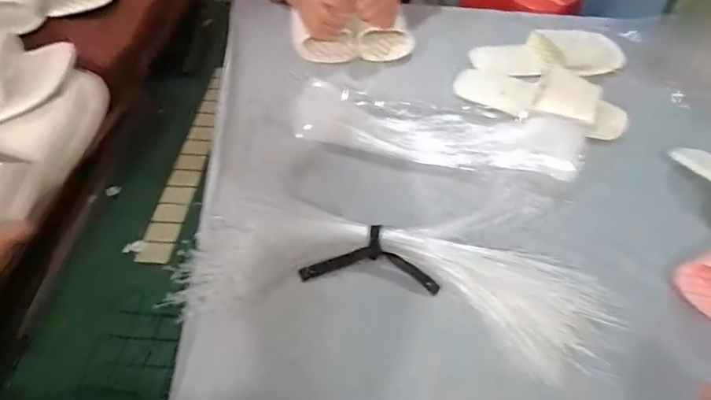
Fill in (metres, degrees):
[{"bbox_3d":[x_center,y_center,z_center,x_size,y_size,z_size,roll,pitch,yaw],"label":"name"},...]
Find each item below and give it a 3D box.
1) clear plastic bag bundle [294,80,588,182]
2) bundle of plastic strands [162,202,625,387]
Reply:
[{"bbox_3d":[0.115,-0.111,0.703,0.424,0.032,0.096,13,50,10],"label":"clear plastic bag bundle"},{"bbox_3d":[0.043,0.089,0.535,0.484,0.031,0.140,8,49,6],"label":"bundle of plastic strands"}]

